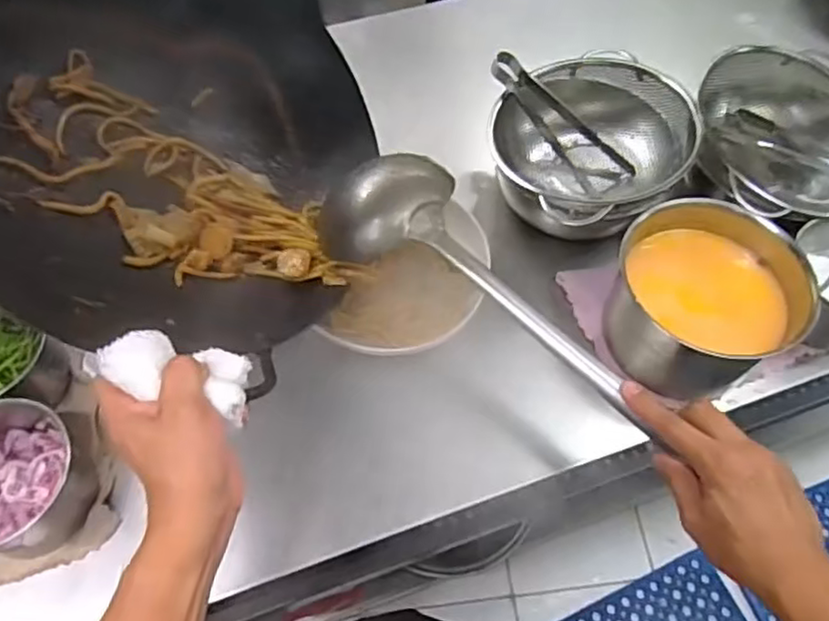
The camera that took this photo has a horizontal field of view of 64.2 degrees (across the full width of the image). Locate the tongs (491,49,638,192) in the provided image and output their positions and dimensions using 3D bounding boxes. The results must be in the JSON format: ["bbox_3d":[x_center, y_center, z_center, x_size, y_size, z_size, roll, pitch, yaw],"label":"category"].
[{"bbox_3d":[0.162,-0.213,0.749,0.200,0.034,0.076,46,68,-2],"label":"tongs"}]

